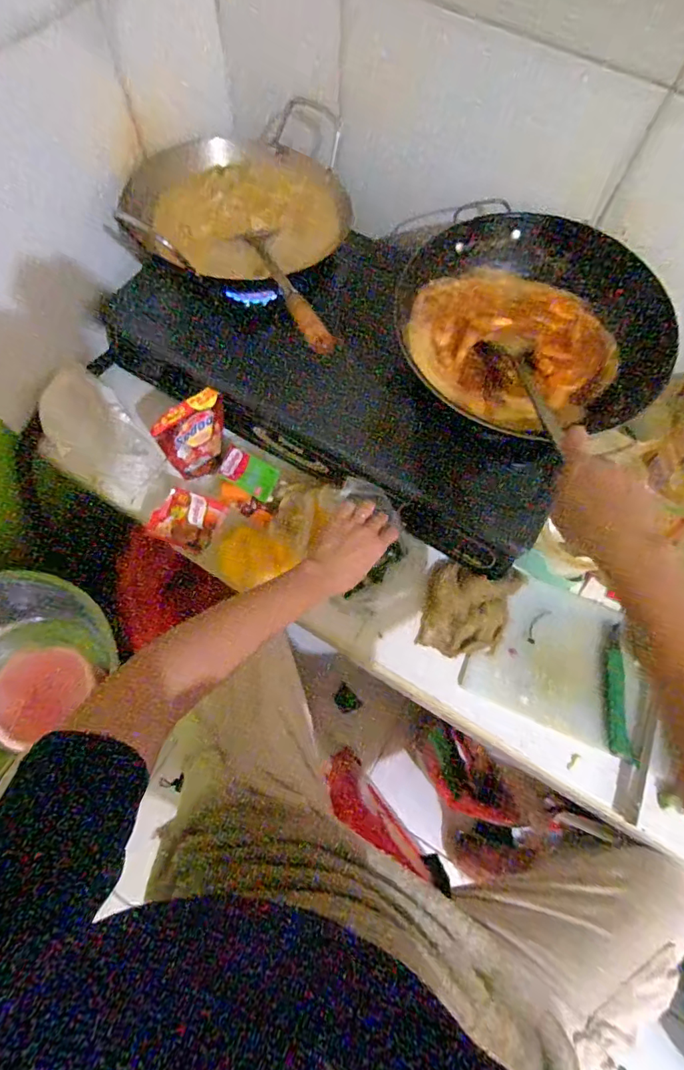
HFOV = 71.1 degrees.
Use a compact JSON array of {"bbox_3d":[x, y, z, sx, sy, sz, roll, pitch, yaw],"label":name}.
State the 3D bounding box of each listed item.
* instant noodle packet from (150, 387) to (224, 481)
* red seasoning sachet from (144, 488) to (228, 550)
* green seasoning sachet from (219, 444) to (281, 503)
[{"bbox_3d":[-0.210,-0.143,0.697,0.028,0.125,0.106,35,71,31],"label":"instant noodle packet"},{"bbox_3d":[-0.218,-0.022,0.674,0.090,0.008,0.076,20,74,-10],"label":"red seasoning sachet"},{"bbox_3d":[-0.138,-0.092,0.712,0.084,0.004,0.053,28,77,-9],"label":"green seasoning sachet"}]

